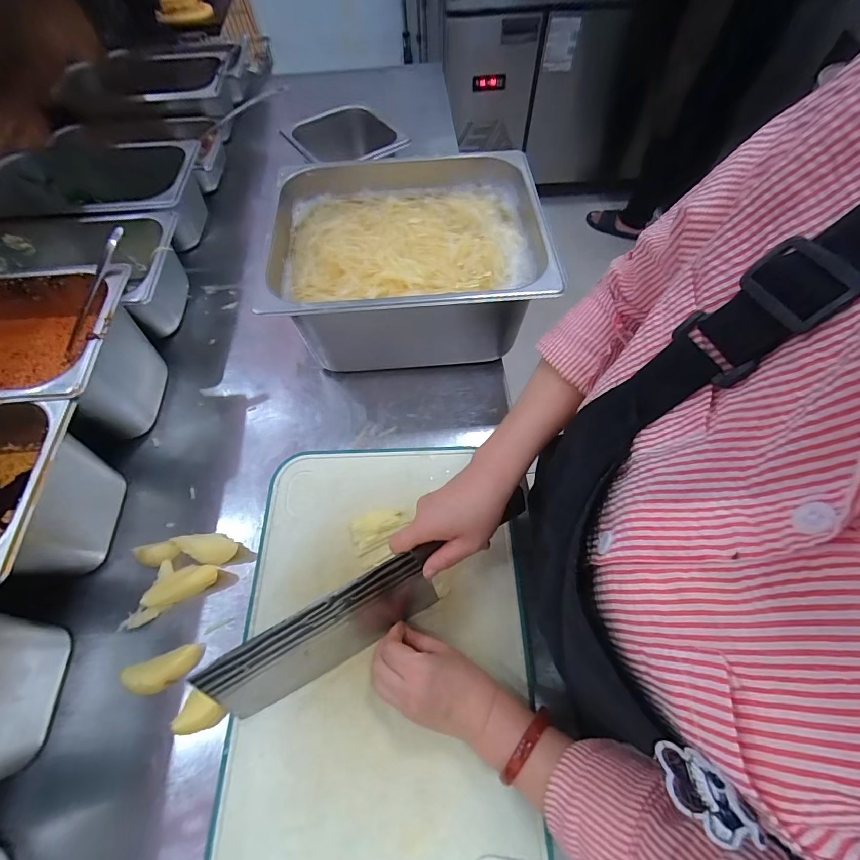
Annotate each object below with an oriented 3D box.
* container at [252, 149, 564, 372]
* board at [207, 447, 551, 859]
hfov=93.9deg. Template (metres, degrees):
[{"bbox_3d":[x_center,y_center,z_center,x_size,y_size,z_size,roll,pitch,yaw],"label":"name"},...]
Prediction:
[{"bbox_3d":[-0.023,-0.205,0.534,0.317,0.158,0.263,-5,62,-1],"label":"container"},{"bbox_3d":[-0.045,0.203,0.387,0.267,0.011,0.404,-1,62,1],"label":"board"}]

